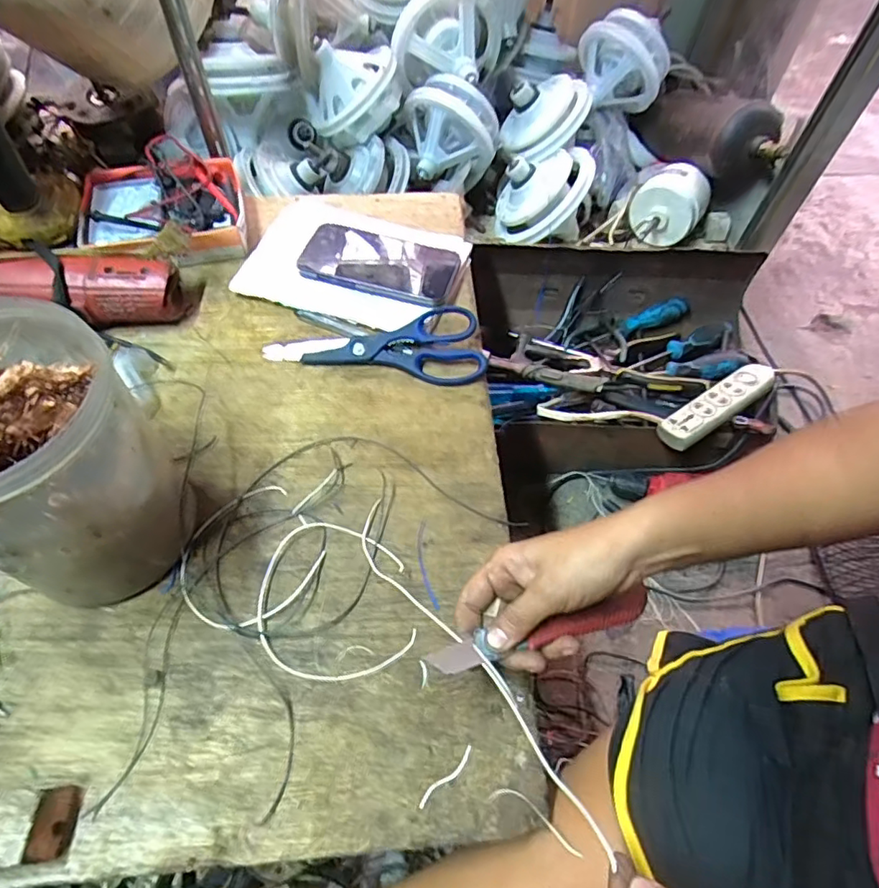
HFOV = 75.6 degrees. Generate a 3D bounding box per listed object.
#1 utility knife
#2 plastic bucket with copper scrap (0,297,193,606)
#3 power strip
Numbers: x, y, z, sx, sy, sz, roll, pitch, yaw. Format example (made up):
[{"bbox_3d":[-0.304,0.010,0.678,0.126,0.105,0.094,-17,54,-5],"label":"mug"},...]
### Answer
[{"bbox_3d":[0.071,0.123,0.375,0.166,0.011,0.018,-8,59,-21],"label":"utility knife"},{"bbox_3d":[-0.256,0.017,0.378,0.131,0.180,0.123,1,59,-2],"label":"plastic bucket with copper scrap"},{"bbox_3d":[0.371,-0.054,0.752,0.176,0.039,0.054,-31,65,-19],"label":"power strip"}]

